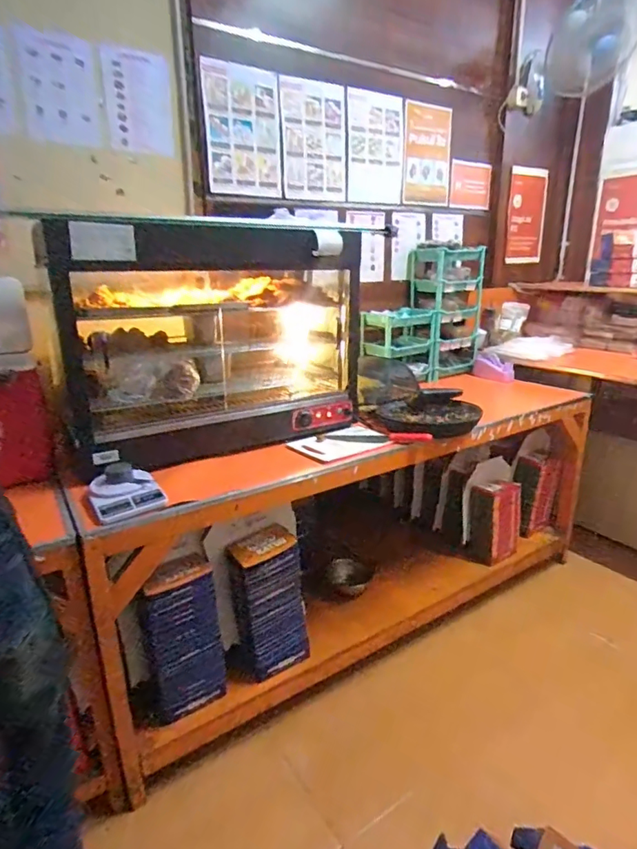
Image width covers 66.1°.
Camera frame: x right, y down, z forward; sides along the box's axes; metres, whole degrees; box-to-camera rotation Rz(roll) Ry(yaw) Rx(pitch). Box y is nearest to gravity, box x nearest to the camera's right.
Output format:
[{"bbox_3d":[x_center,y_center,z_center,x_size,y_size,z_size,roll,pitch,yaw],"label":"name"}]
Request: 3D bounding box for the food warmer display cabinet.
[{"bbox_3d":[-0.347,-0.273,1.591,0.908,0.653,0.528,-13,21,-32],"label":"food warmer display cabinet"}]

